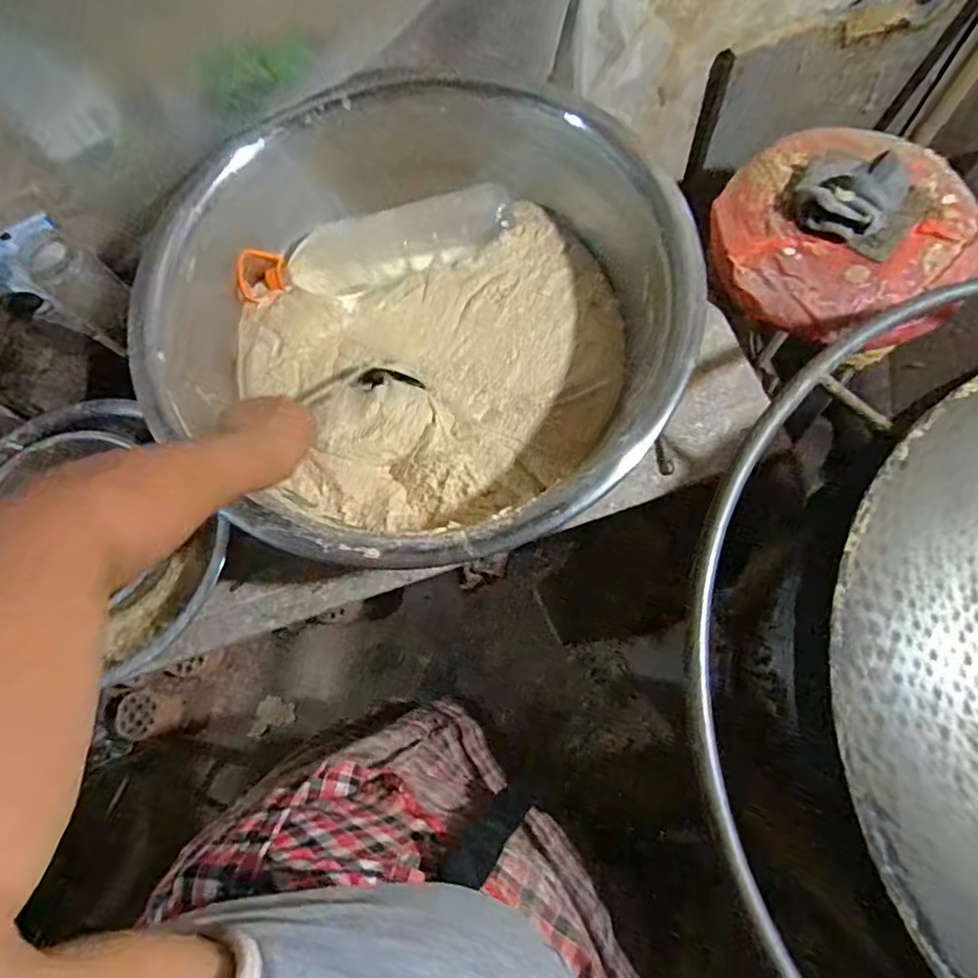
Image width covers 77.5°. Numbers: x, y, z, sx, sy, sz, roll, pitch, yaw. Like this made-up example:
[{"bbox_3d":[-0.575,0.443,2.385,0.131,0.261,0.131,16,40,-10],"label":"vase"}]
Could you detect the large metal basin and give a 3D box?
[{"bbox_3d":[-0.070,-0.208,0.704,0.567,0.152,0.591,-1,71,2],"label":"large metal basin"}]

